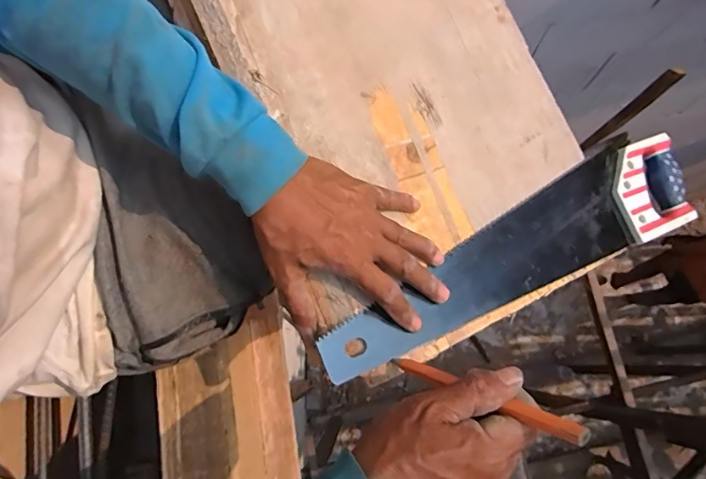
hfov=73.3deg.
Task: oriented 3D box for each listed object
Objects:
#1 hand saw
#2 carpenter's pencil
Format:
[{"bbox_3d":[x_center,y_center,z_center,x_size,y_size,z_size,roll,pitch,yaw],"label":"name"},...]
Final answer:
[{"bbox_3d":[0.191,0.004,0.473,0.519,0.023,0.105,-24,75,-29],"label":"hand saw"},{"bbox_3d":[0.077,0.098,0.305,0.007,0.146,0.014,36,75,-35],"label":"carpenter's pencil"}]

